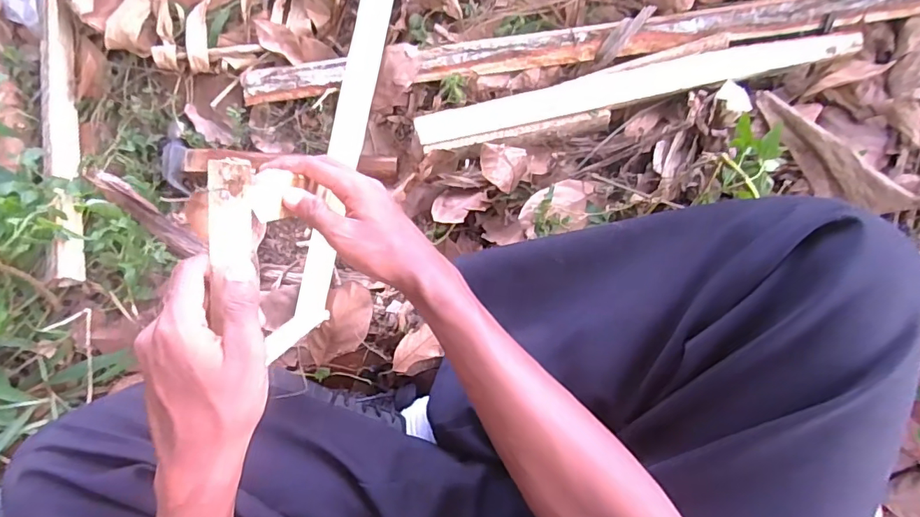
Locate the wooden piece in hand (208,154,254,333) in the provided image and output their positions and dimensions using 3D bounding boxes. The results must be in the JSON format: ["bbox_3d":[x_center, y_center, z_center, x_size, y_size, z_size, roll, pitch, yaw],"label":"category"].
[{"bbox_3d":[-0.147,-0.028,0.322,0.028,0.009,0.069,8,101,5],"label":"wooden piece in hand"}]

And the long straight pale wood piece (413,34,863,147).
[{"bbox_3d":[0.180,-0.189,0.551,0.461,0.012,0.043,-11,70,6],"label":"long straight pale wood piece"}]

